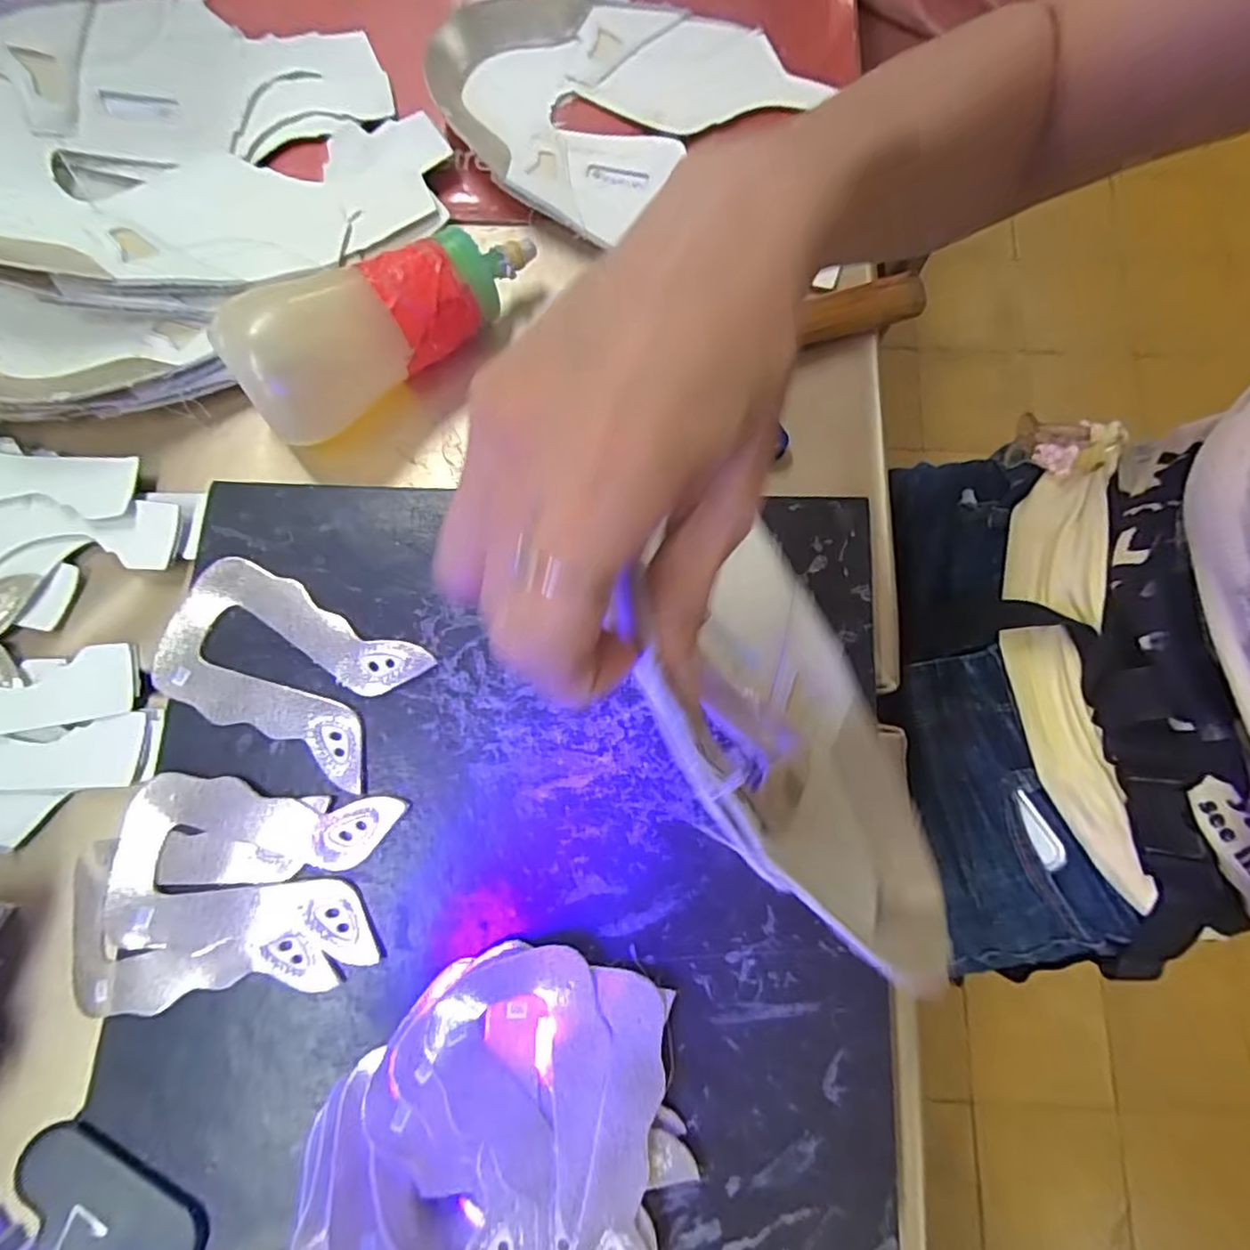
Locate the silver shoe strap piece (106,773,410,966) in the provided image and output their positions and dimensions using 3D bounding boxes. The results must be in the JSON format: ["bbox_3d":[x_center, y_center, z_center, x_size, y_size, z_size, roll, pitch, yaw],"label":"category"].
[{"bbox_3d":[-0.152,0.099,0.262,0.109,0.005,0.066,4,77,1],"label":"silver shoe strap piece"}]

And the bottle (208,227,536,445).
[{"bbox_3d":[-0.110,-0.145,0.313,0.148,0.051,0.053,-33,80,-7],"label":"bottle"}]

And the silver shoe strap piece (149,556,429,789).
[{"bbox_3d":[-0.148,0.017,0.281,0.108,0.004,0.064,26,78,5],"label":"silver shoe strap piece"}]

